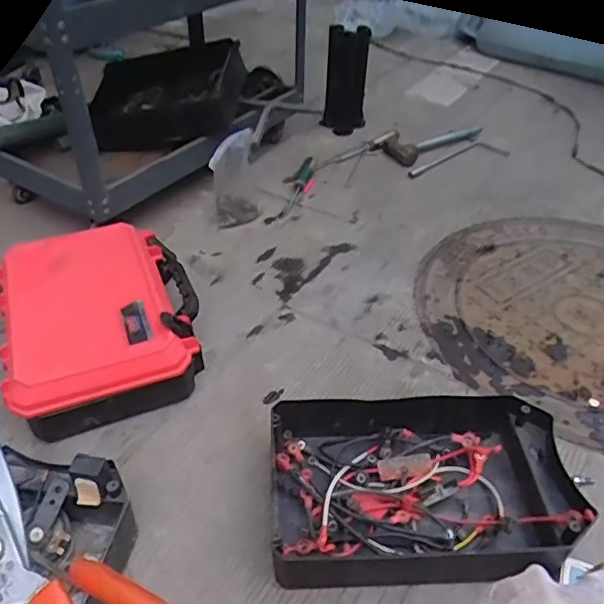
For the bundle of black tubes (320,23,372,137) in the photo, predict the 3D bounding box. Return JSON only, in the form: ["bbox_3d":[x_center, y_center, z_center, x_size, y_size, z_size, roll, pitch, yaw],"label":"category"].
[{"bbox_3d":[0.109,-0.558,1.453,0.100,0.241,0.083,4,42,2],"label":"bundle of black tubes"}]

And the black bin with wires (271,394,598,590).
[{"bbox_3d":[0.139,0.228,0.718,0.351,0.083,0.216,0,42,-2],"label":"black bin with wires"}]

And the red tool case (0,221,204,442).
[{"bbox_3d":[-0.309,0.029,0.910,0.275,0.118,0.339,-15,44,-18],"label":"red tool case"}]

